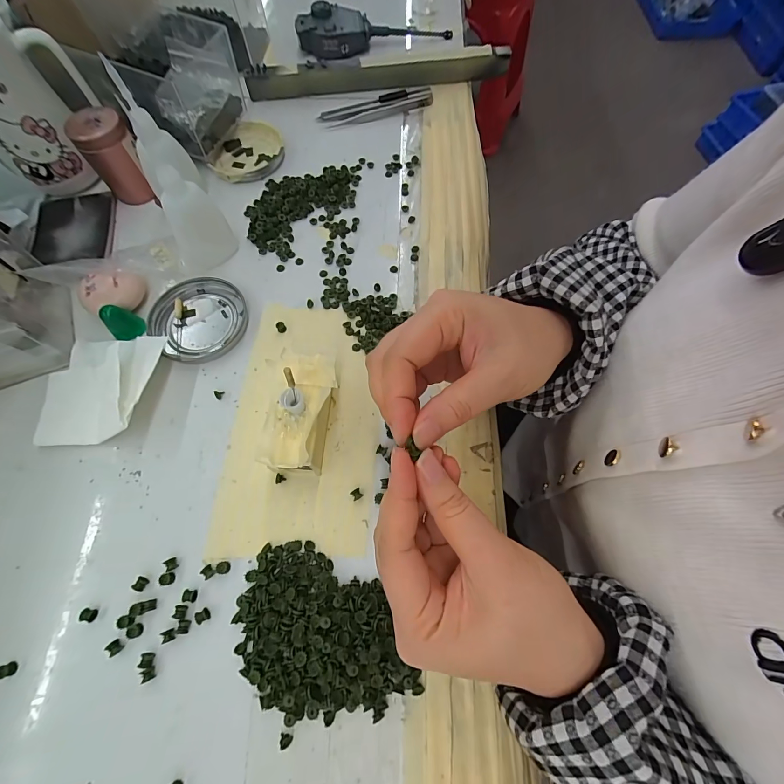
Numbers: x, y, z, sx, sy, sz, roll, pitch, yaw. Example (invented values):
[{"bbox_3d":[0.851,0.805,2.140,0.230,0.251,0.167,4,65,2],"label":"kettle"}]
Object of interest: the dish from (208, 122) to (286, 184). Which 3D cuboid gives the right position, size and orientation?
[{"bbox_3d":[-0.148,-0.250,0.382,0.070,0.011,0.083,10,68,4],"label":"dish"}]

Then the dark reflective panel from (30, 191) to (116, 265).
[{"bbox_3d":[-0.300,-0.155,0.342,0.069,0.008,0.084,-10,68,-4],"label":"dark reflective panel"}]

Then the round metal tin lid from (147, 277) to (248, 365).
[{"bbox_3d":[-0.161,-0.062,0.305,0.075,0.009,0.073,0,68,0],"label":"round metal tin lid"}]

